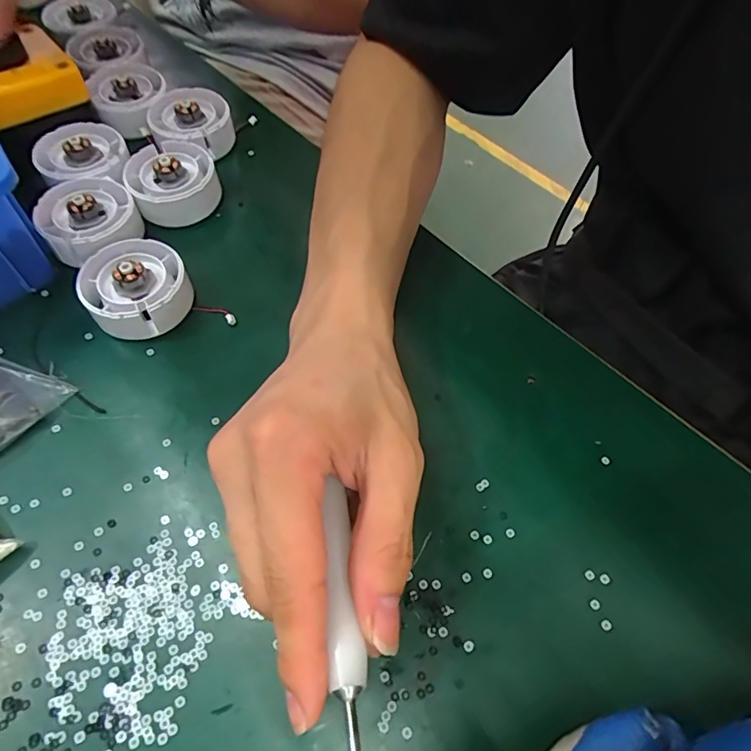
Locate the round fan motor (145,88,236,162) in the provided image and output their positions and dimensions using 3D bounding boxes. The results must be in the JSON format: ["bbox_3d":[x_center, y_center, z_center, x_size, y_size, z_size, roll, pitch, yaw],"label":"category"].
[{"bbox_3d":[-0.126,-0.173,0.344,0.052,0.020,0.048,1,59,-2],"label":"round fan motor"}]

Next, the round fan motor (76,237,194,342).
[{"bbox_3d":[-0.129,-0.047,0.273,0.051,0.030,0.053,1,59,-2],"label":"round fan motor"}]

